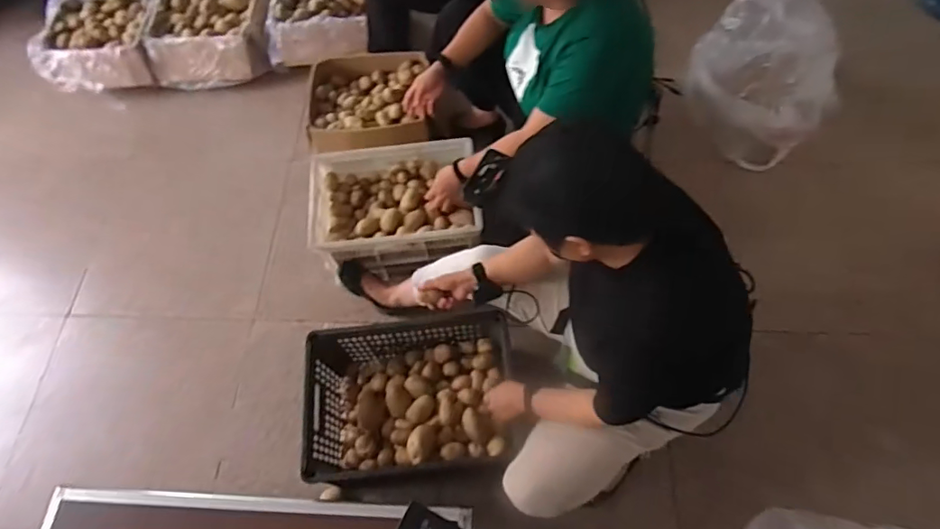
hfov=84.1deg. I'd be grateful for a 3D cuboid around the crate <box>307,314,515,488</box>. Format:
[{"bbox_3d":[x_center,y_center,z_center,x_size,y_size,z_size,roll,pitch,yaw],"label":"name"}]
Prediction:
[{"bbox_3d":[-0.134,0.307,1.239,0.464,0.194,0.361,-7,64,-2],"label":"crate"}]

